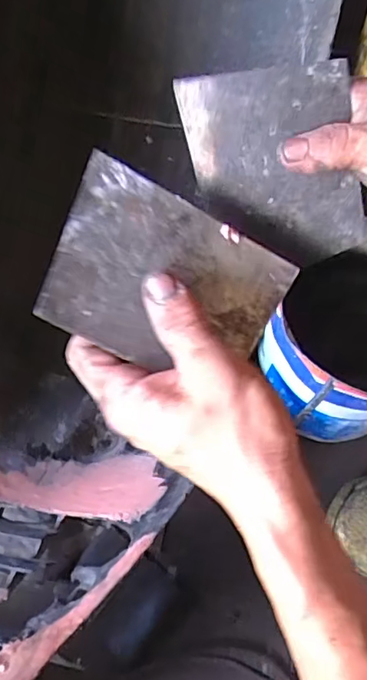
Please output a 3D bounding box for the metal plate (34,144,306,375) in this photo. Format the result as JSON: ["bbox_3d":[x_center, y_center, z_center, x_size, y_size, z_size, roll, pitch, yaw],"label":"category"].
[{"bbox_3d":[-0.008,-0.029,0.276,0.116,0.005,0.084,27,75,-12],"label":"metal plate"}]

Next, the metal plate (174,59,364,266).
[{"bbox_3d":[0.051,-0.093,0.303,0.087,0.108,0.004,-12,30,3],"label":"metal plate"}]

